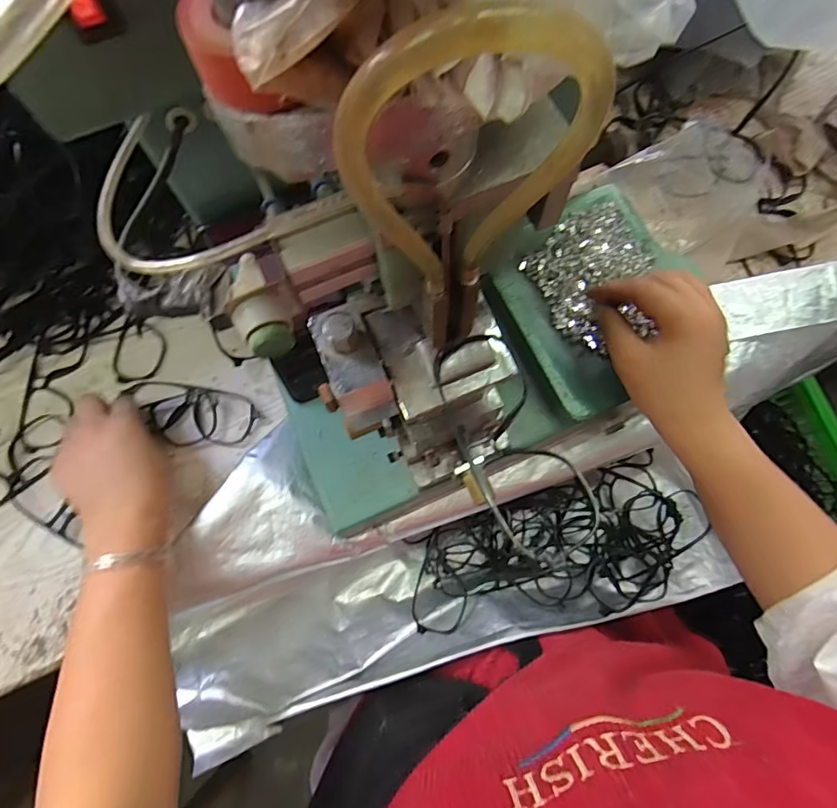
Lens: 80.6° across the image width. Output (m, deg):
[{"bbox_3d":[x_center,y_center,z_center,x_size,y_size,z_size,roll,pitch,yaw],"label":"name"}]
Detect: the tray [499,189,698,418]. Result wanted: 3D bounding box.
[{"bbox_3d":[0.154,-0.093,0.429,0.162,0.021,0.167,-31,77,-9],"label":"tray"}]

